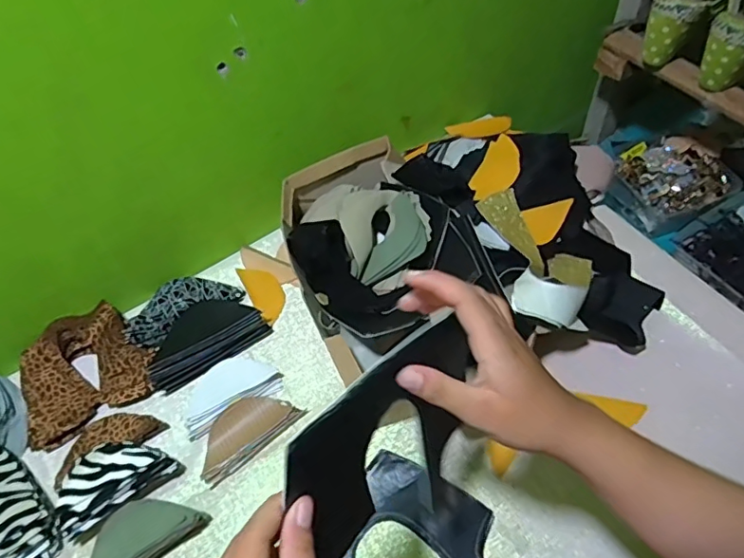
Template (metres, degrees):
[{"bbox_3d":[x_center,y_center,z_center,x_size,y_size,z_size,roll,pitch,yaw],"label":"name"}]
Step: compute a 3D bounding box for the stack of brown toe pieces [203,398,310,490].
[{"bbox_3d":[-0.145,0.172,0.614,0.123,0.023,0.057,-35,59,-18],"label":"stack of brown toe pieces"}]

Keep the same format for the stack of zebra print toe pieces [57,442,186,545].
[{"bbox_3d":[-0.277,0.214,0.570,0.126,0.049,0.061,-32,58,-16],"label":"stack of zebra print toe pieces"}]

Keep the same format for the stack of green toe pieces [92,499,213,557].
[{"bbox_3d":[-0.233,0.263,0.547,0.119,0.052,0.054,-28,57,-14],"label":"stack of green toe pieces"}]

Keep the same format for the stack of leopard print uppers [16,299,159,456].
[{"bbox_3d":[-0.357,0.106,0.658,0.158,0.042,0.138,-27,57,-13],"label":"stack of leopard print uppers"}]

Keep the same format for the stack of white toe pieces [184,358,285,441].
[{"bbox_3d":[-0.177,0.127,0.645,0.118,0.022,0.077,-33,58,-17],"label":"stack of white toe pieces"}]

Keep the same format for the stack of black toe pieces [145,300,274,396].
[{"bbox_3d":[-0.215,0.070,0.678,0.149,0.042,0.086,-31,58,-16],"label":"stack of black toe pieces"}]

